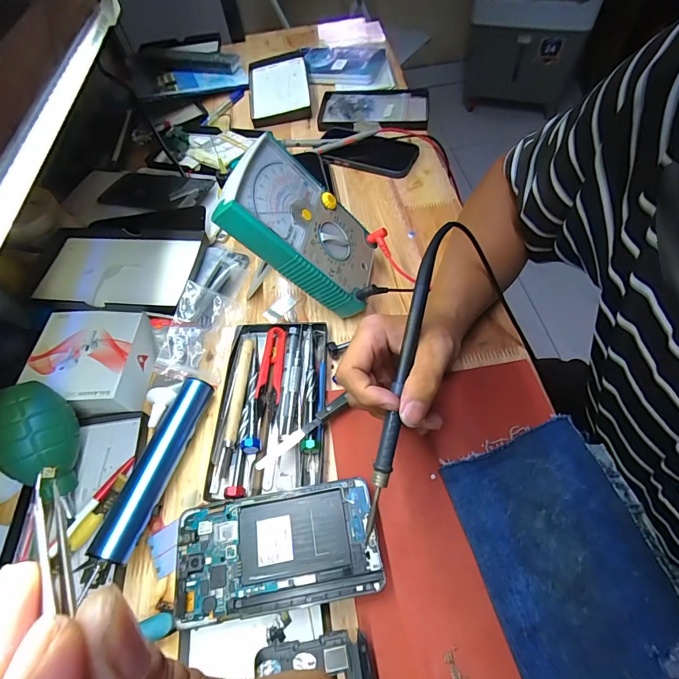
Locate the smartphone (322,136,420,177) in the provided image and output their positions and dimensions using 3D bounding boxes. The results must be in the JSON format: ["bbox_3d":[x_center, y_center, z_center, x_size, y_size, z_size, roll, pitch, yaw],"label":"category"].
[{"bbox_3d":[0.047,-0.270,0.539,0.121,0.016,0.065,15,61,14],"label":"smartphone"}]

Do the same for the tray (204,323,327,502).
[{"bbox_3d":[-0.064,0.056,0.356,0.100,0.026,0.168,-3,58,4],"label":"tray"}]

